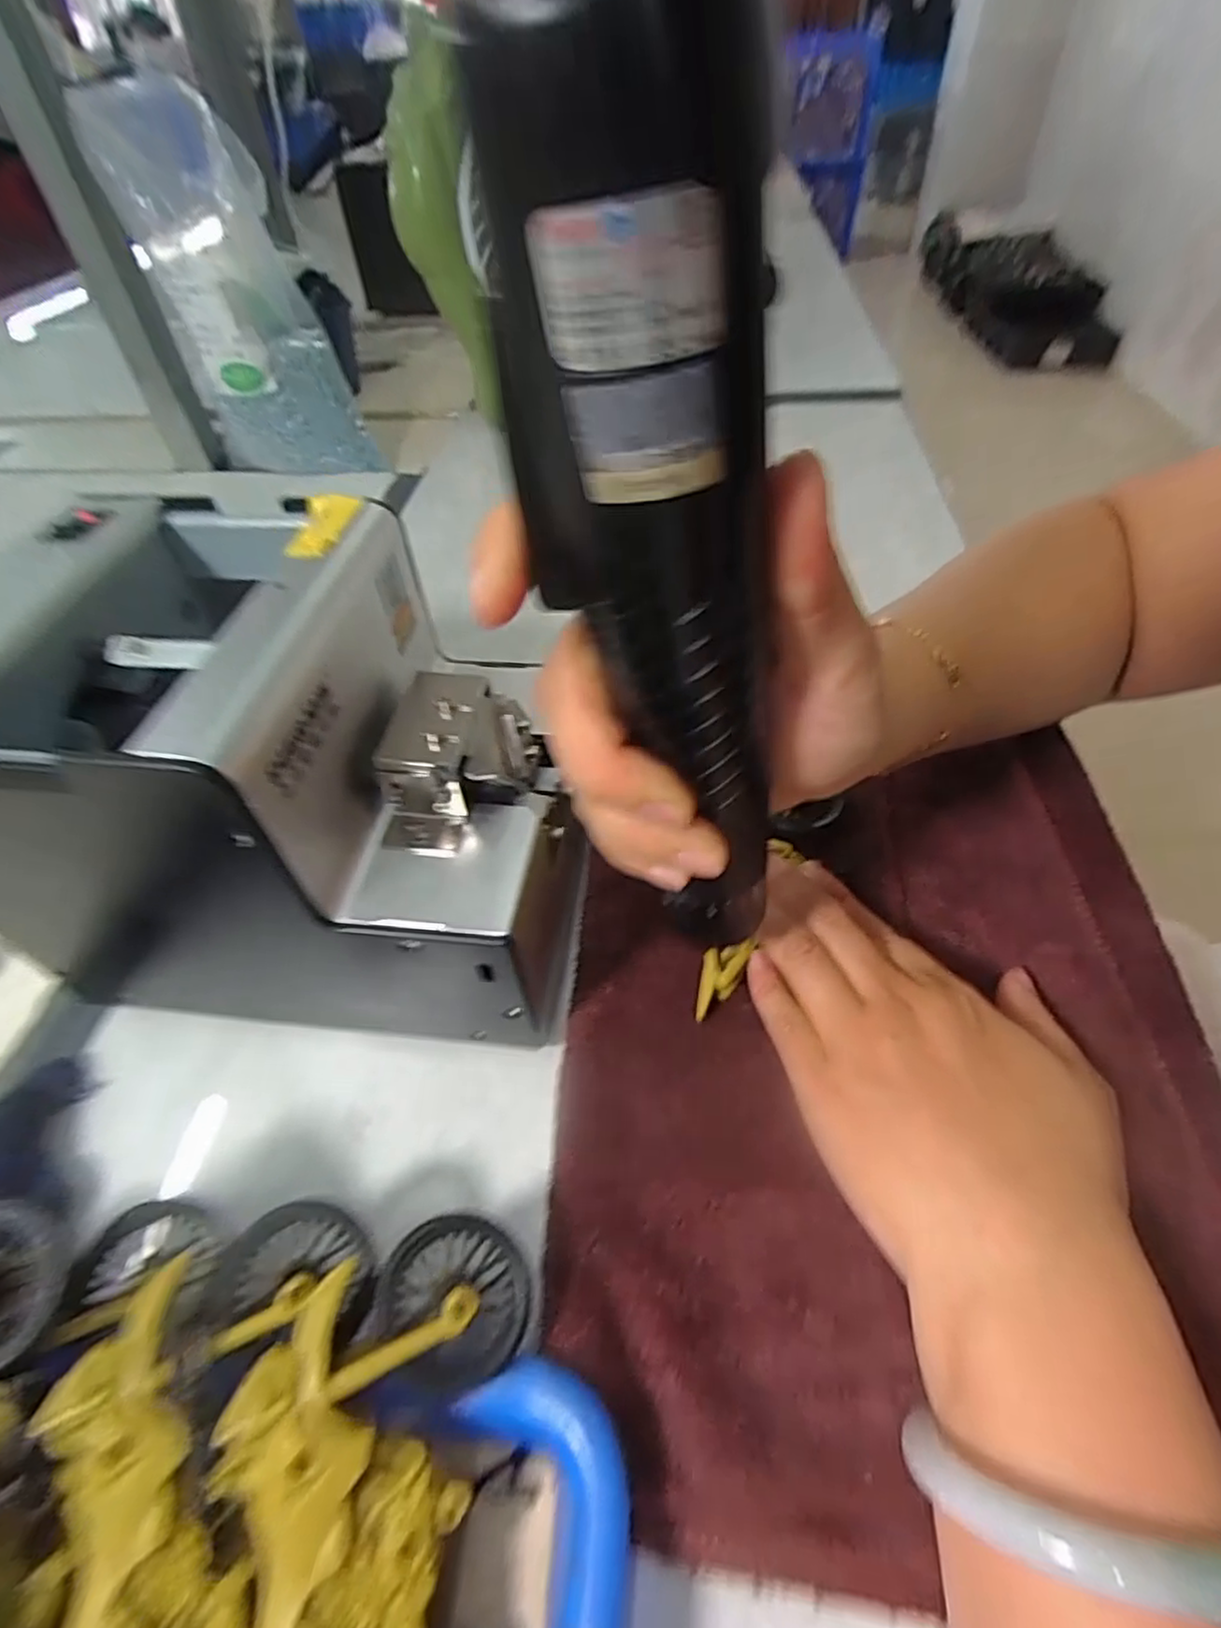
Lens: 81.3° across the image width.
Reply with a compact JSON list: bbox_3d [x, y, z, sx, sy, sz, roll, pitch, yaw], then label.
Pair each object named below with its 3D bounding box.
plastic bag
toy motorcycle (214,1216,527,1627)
[{"bbox_3d":[-0.272,-0.377,0.525,0.108,0.226,0.082,-25,52,-17],"label":"plastic bag"},{"bbox_3d":[-0.052,0.157,0.156,0.055,0.032,0.112,-2,65,4],"label":"toy motorcycle"}]

